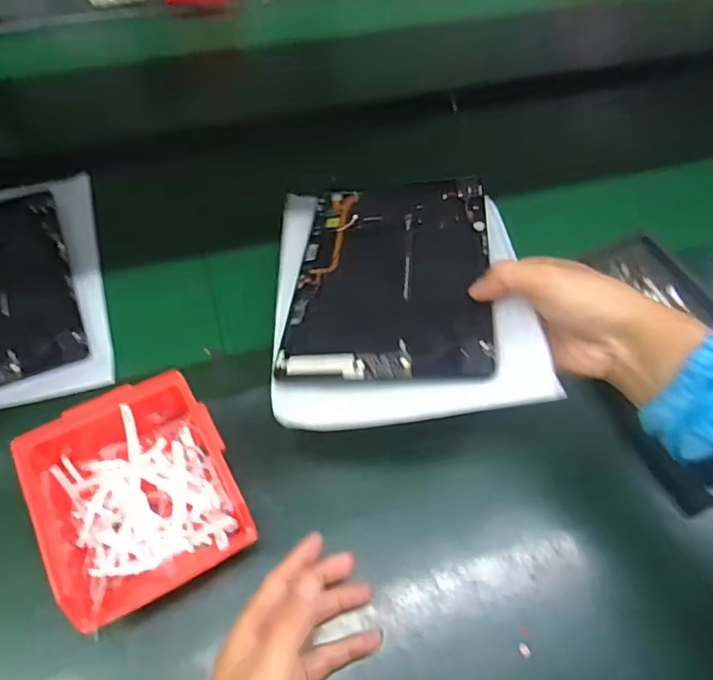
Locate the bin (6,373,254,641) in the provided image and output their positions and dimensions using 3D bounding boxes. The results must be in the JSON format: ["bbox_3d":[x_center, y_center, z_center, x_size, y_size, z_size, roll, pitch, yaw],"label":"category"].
[{"bbox_3d":[-0.152,0.108,0.395,0.125,0.060,0.142,-23,61,-18],"label":"bin"}]

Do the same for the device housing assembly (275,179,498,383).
[{"bbox_3d":[0.029,-0.059,0.456,0.152,0.008,0.233,-2,49,11],"label":"device housing assembly"}]

